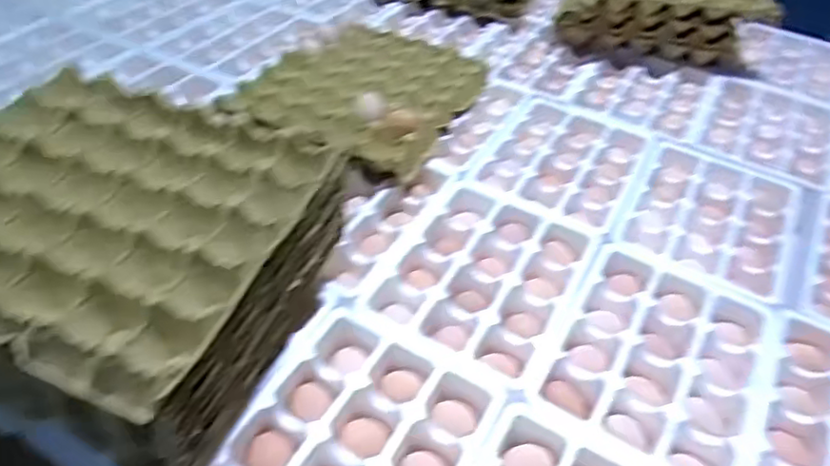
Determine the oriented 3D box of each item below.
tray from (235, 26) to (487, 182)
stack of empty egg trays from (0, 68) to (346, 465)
[{"bbox_3d":[-0.067,-0.200,0.866,0.265,0.058,0.304,17,46,19],"label":"tray"},{"bbox_3d":[-0.249,0.013,0.526,0.281,0.132,0.269,13,45,15],"label":"stack of empty egg trays"}]

